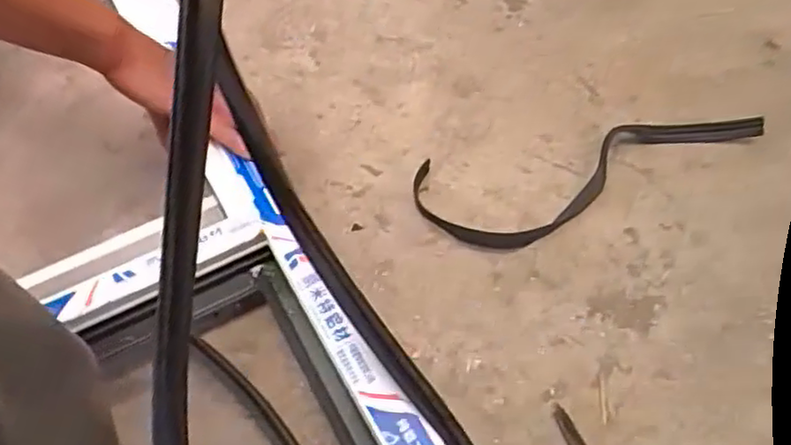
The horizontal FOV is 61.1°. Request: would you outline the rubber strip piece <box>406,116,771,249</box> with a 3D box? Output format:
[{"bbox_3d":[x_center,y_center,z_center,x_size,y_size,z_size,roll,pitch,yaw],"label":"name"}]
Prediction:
[{"bbox_3d":[0.217,-0.051,0.721,0.382,0.021,0.125,-13,55,-6],"label":"rubber strip piece"}]

